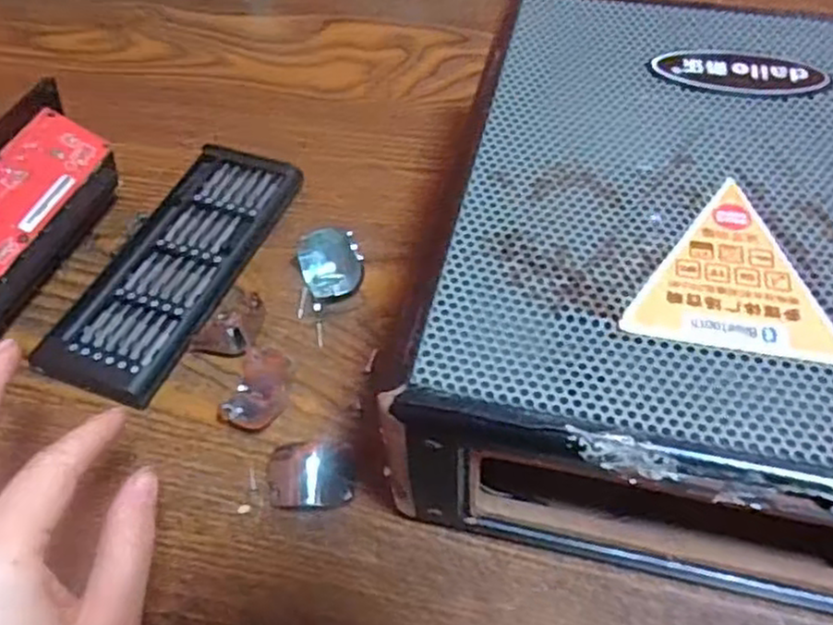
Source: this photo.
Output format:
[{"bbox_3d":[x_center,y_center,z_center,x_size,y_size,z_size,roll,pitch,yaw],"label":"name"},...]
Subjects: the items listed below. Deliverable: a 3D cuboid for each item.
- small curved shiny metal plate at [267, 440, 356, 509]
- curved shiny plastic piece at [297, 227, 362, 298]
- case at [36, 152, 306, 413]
[{"bbox_3d":[-0.045,0.067,0.306,0.038,0.017,0.027,2,54,5],"label":"small curved shiny metal plate"},{"bbox_3d":[-0.043,-0.024,0.369,0.027,0.020,0.033,-19,55,-10],"label":"curved shiny plastic piece"},{"bbox_3d":[-0.121,-0.025,0.376,0.064,0.017,0.155,17,57,15],"label":"case"}]

